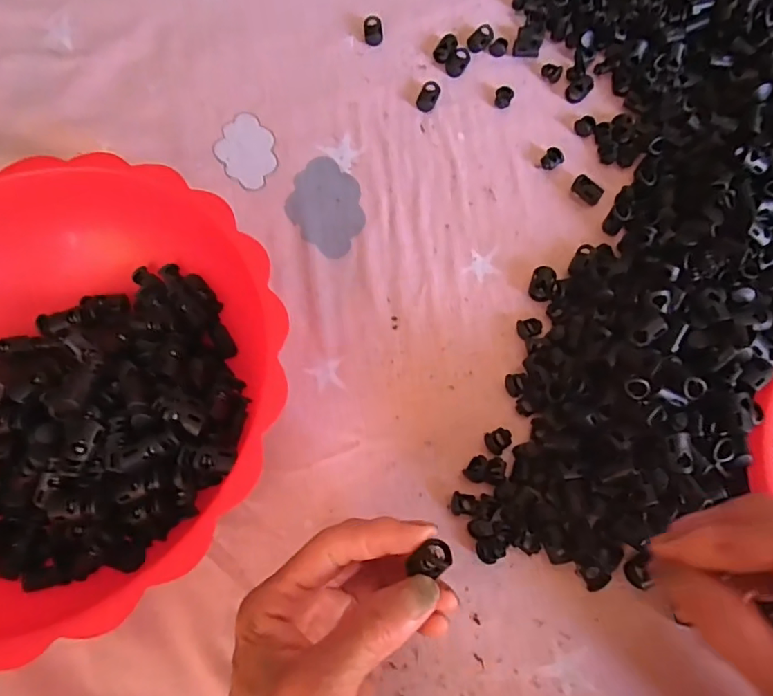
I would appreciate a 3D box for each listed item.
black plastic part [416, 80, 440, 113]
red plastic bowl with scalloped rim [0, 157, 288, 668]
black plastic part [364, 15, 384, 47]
[{"bbox_3d":[0.031,-0.185,0.391,0.013,0.008,0.025,19,71,10],"label":"black plastic part"},{"bbox_3d":[-0.171,0.024,0.284,0.237,0.073,0.232,-1,69,2],"label":"red plastic bowl with scalloped rim"},{"bbox_3d":[-0.010,-0.247,0.416,0.014,0.011,0.022,-6,69,0],"label":"black plastic part"}]

